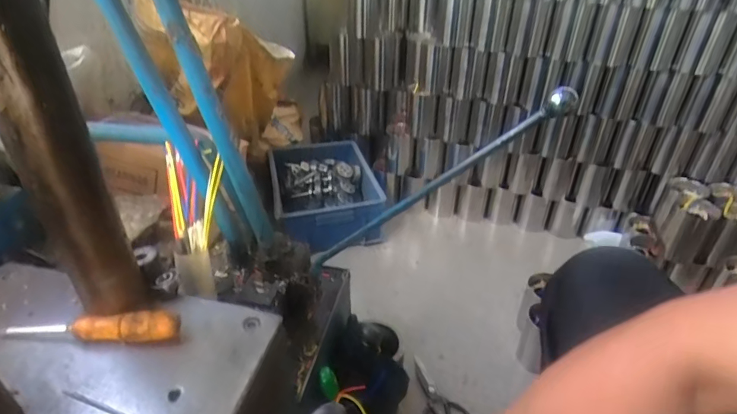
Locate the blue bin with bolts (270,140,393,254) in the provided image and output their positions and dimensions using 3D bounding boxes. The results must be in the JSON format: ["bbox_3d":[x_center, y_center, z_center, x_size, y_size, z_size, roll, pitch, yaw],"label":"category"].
[{"bbox_3d":[-0.125,-0.039,1.394,0.314,0.156,0.424,-7,35,-10],"label":"blue bin with bolts"}]

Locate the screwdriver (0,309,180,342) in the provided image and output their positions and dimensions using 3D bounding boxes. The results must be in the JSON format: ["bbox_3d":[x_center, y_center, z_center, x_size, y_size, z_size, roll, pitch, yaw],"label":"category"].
[{"bbox_3d":[-0.297,0.124,0.483,0.191,0.026,0.025,1,35,2],"label":"screwdriver"}]

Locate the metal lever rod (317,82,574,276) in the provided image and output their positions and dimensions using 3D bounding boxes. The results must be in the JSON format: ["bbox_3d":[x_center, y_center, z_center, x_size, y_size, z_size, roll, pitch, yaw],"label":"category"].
[{"bbox_3d":[0.059,-0.015,0.545,0.396,0.025,0.024,-34,18,33],"label":"metal lever rod"}]

